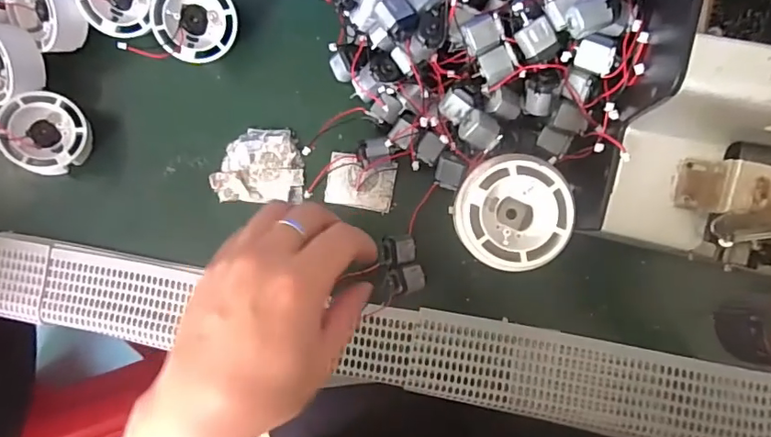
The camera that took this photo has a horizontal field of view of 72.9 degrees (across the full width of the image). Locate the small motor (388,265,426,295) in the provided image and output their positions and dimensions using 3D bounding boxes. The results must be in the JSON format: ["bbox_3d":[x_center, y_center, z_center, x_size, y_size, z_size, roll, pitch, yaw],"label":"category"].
[{"bbox_3d":[0.015,0.040,0.346,0.022,0.021,0.017,-12,84,6],"label":"small motor"}]

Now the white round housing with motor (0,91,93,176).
[{"bbox_3d":[-0.238,-0.060,0.366,0.053,0.028,0.054,15,89,-19],"label":"white round housing with motor"}]

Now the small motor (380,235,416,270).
[{"bbox_3d":[0.008,0.022,0.342,0.022,0.014,0.020,-1,86,7],"label":"small motor"}]

